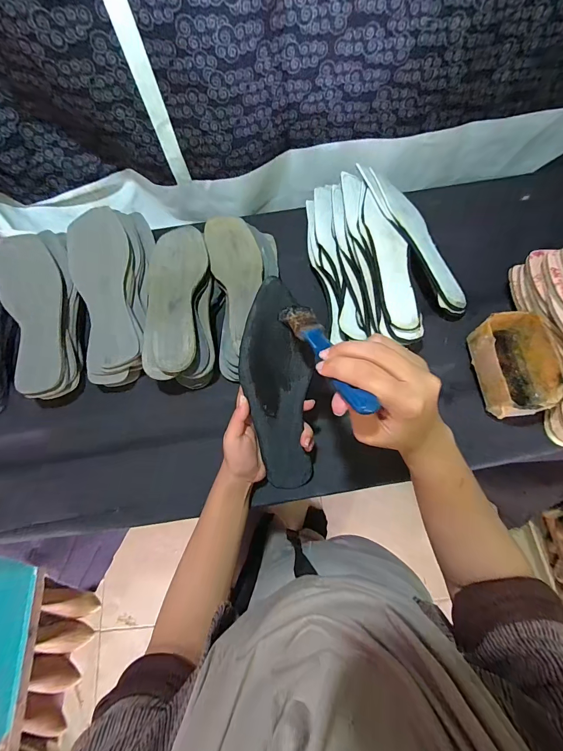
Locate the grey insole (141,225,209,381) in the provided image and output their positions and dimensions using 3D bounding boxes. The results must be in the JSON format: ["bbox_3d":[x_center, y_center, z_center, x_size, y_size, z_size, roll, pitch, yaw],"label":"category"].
[{"bbox_3d":[-0.150,-0.113,0.461,0.080,0.023,0.236,-1,70,2],"label":"grey insole"}]

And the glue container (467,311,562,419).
[{"bbox_3d":[0.306,-0.014,0.439,0.087,0.065,0.128,-5,70,1],"label":"glue container"}]

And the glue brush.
[{"bbox_3d":[0.033,-0.023,0.277,0.029,0.011,0.158,-19,37,-4],"label":"glue brush"}]

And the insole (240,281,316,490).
[{"bbox_3d":[-0.002,0.027,0.378,0.072,0.019,0.251,-5,113,1],"label":"insole"}]

